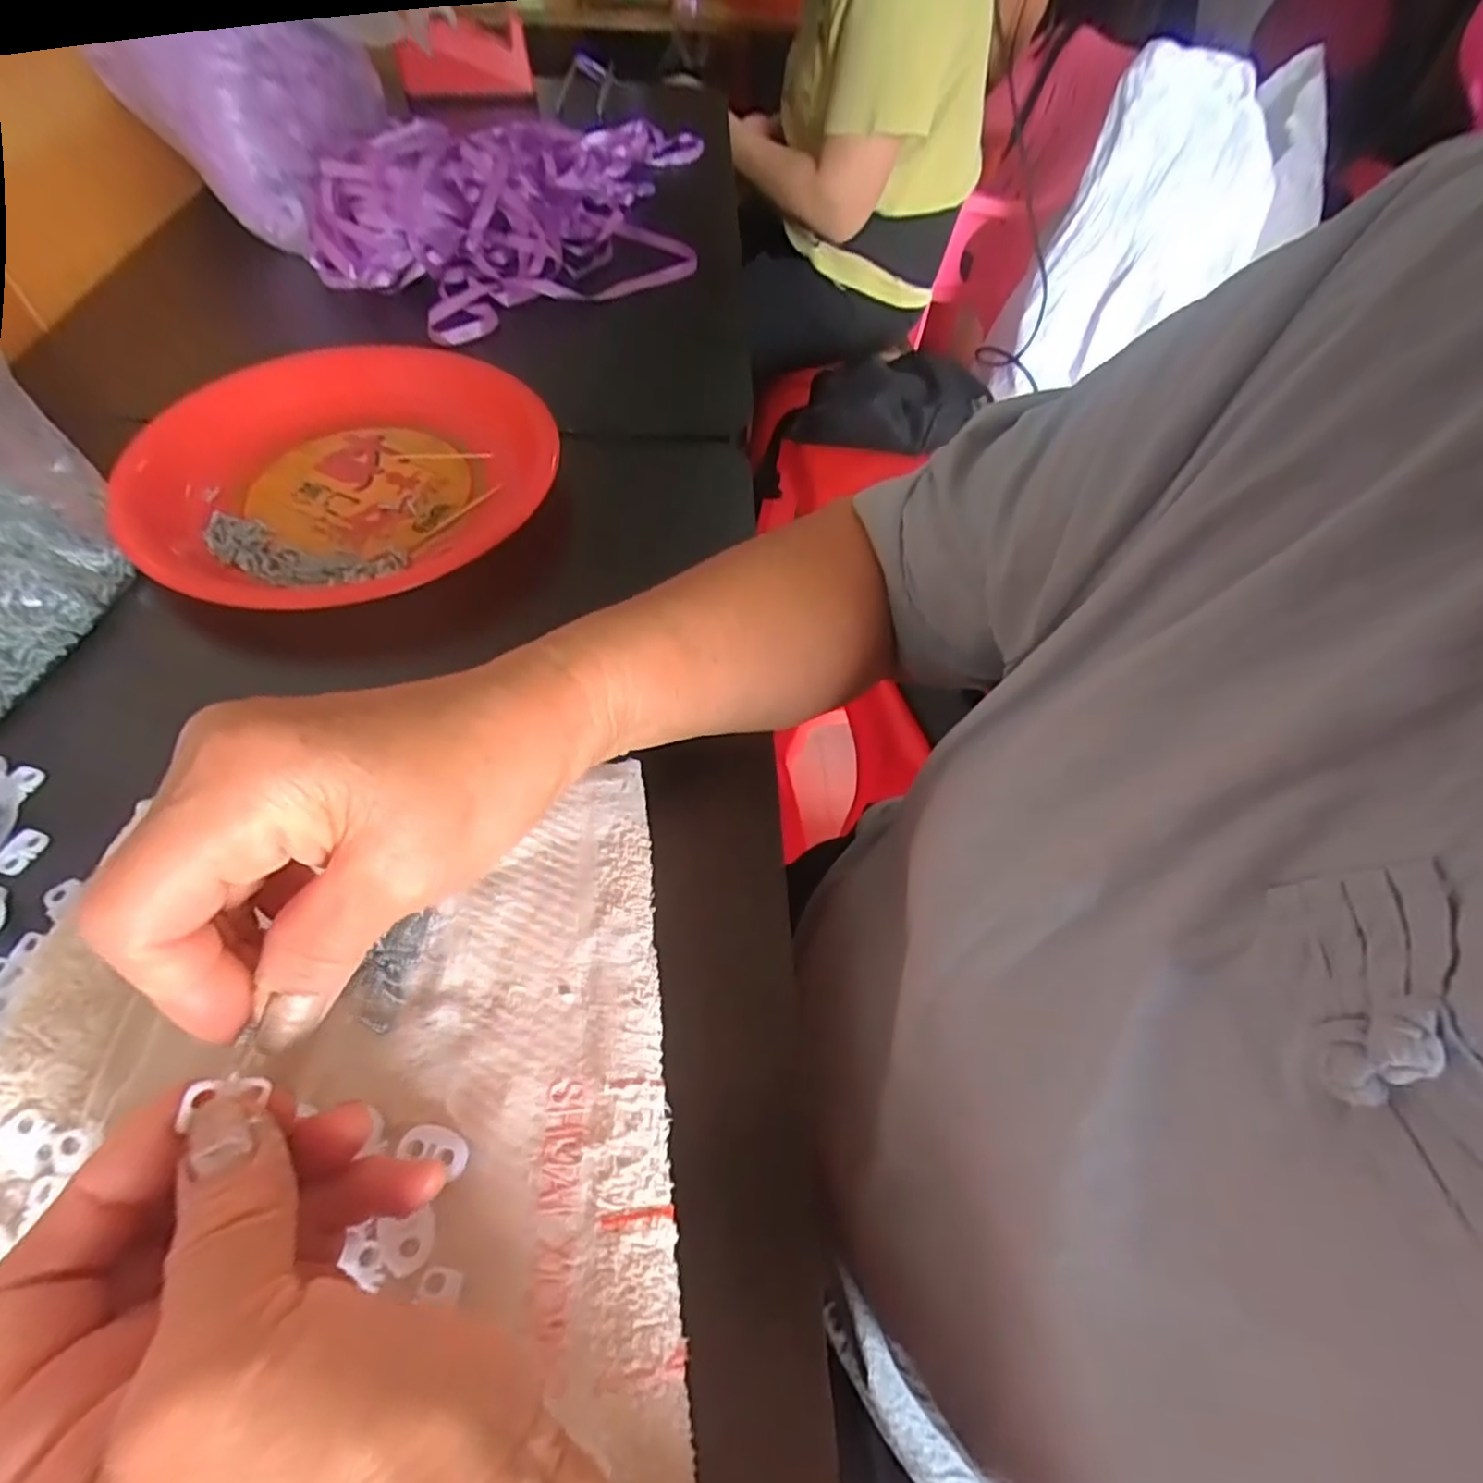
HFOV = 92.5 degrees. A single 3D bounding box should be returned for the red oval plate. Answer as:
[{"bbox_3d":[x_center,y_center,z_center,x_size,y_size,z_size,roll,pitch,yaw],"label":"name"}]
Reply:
[{"bbox_3d":[-0.236,-0.162,0.411,0.237,0.045,0.222,40,61,21],"label":"red oval plate"}]

